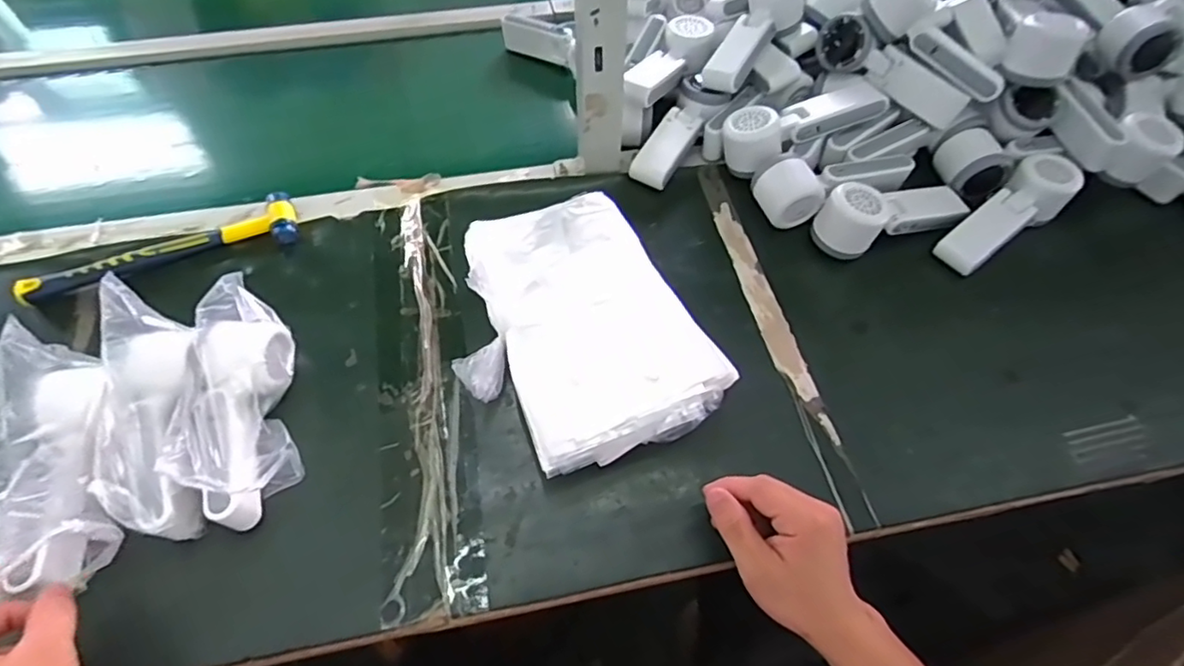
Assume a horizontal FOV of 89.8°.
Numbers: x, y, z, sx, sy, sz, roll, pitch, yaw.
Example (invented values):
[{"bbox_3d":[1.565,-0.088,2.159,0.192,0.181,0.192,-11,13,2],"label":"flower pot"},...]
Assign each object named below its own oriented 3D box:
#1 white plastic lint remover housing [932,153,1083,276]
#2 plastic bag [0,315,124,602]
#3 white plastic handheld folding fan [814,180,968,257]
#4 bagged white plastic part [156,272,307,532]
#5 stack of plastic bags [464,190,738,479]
[{"bbox_3d":[0.421,-0.125,0.593,0.165,0.037,0.056,-38,66,-4],"label":"white plastic lint remover housing"},{"bbox_3d":[-0.378,0.081,0.422,0.066,0.058,0.181,-18,71,-13],"label":"plastic bag"},{"bbox_3d":[0.304,-0.121,0.602,0.162,0.061,0.058,-17,59,-11],"label":"white plastic handheld folding fan"},{"bbox_3d":[-0.275,0.053,0.466,0.068,0.069,0.185,-14,58,-9],"label":"bagged white plastic part"},{"bbox_3d":[0.000,-0.009,0.510,0.177,0.063,0.236,-20,59,-13],"label":"stack of plastic bags"}]

